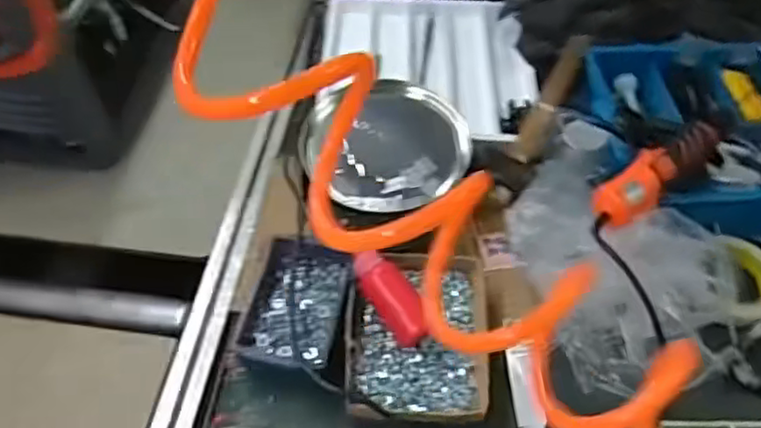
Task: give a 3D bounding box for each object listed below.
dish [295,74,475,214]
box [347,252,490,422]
[{"bbox_3d":[0.006,-0.078,0.785,0.186,0.023,0.153,5,74,-3],"label":"dish"},{"bbox_3d":[0.037,0.126,0.696,0.139,0.045,0.182,1,51,-1],"label":"box"}]

